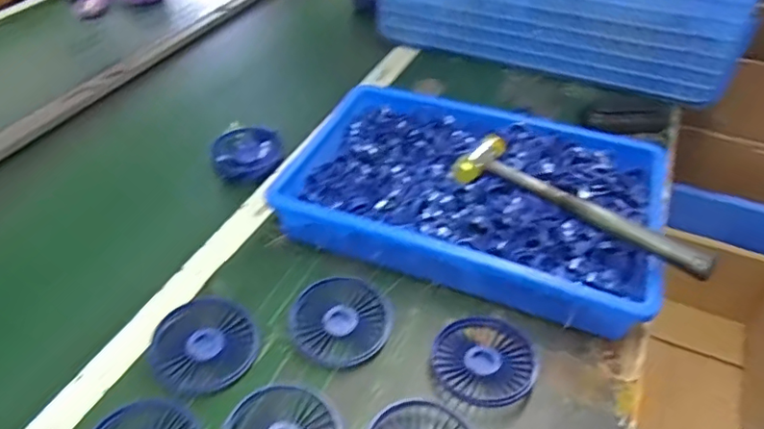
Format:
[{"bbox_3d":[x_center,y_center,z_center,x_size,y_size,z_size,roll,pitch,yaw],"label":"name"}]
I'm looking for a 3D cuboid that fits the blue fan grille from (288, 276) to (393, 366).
[{"bbox_3d":[-0.039,0.096,0.487,0.084,0.021,0.083,-1,43,1],"label":"blue fan grille"}]

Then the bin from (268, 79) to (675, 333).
[{"bbox_3d":[0.091,-0.029,0.579,0.368,0.070,0.239,14,45,16],"label":"bin"}]

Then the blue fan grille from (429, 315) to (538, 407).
[{"bbox_3d":[0.087,0.127,0.468,0.084,0.018,0.081,-1,43,1],"label":"blue fan grille"}]

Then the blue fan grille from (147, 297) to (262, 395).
[{"bbox_3d":[-0.151,0.112,0.468,0.087,0.012,0.086,5,45,-5],"label":"blue fan grille"}]

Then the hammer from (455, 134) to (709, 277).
[{"bbox_3d":[0.180,-0.014,0.499,0.237,0.028,0.049,28,50,28],"label":"hammer"}]

